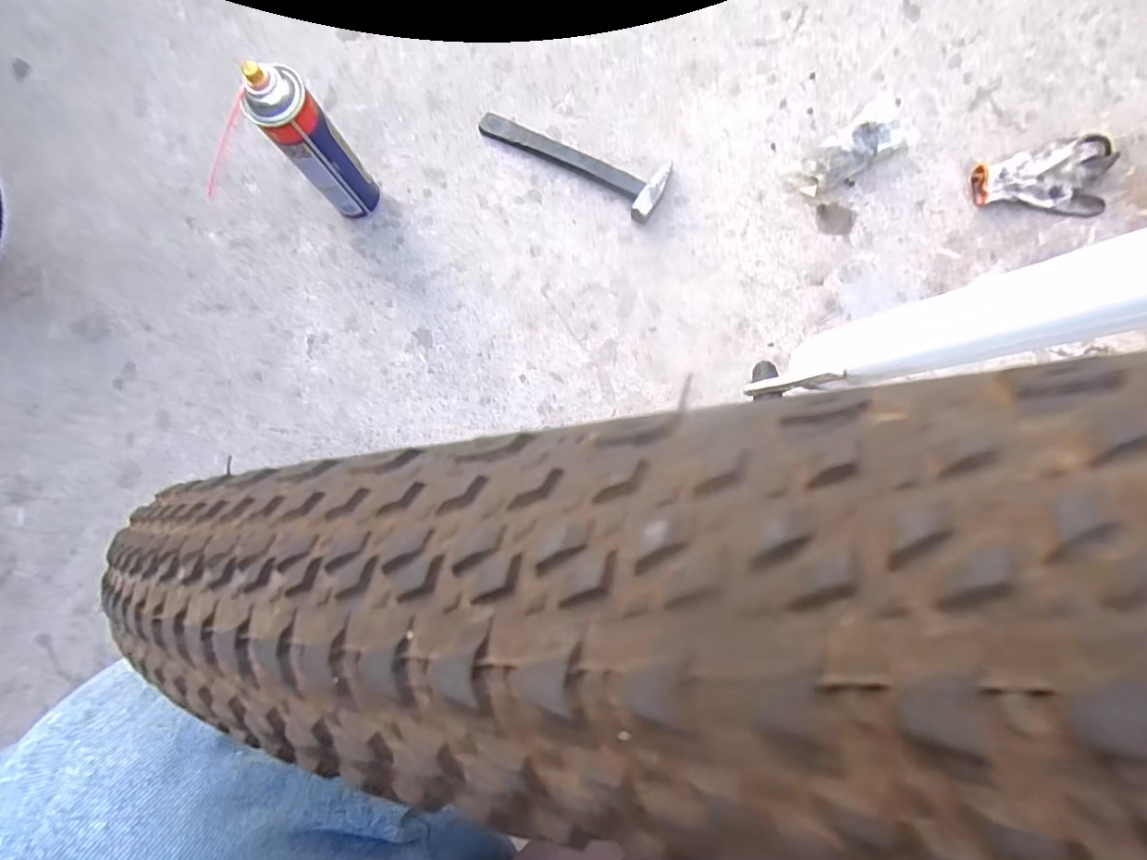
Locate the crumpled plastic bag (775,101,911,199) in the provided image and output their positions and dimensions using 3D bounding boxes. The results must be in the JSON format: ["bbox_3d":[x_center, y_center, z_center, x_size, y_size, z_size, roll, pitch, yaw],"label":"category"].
[{"bbox_3d":[0.362,-0.364,0.689,0.171,0.052,0.071,-35,86,0],"label":"crumpled plastic bag"}]

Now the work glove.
[{"bbox_3d":[0.593,-0.319,0.671,0.162,0.043,0.092,-2,87,3],"label":"work glove"}]

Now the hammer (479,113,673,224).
[{"bbox_3d":[0.005,-0.373,0.707,0.255,0.034,0.078,31,87,6],"label":"hammer"}]

